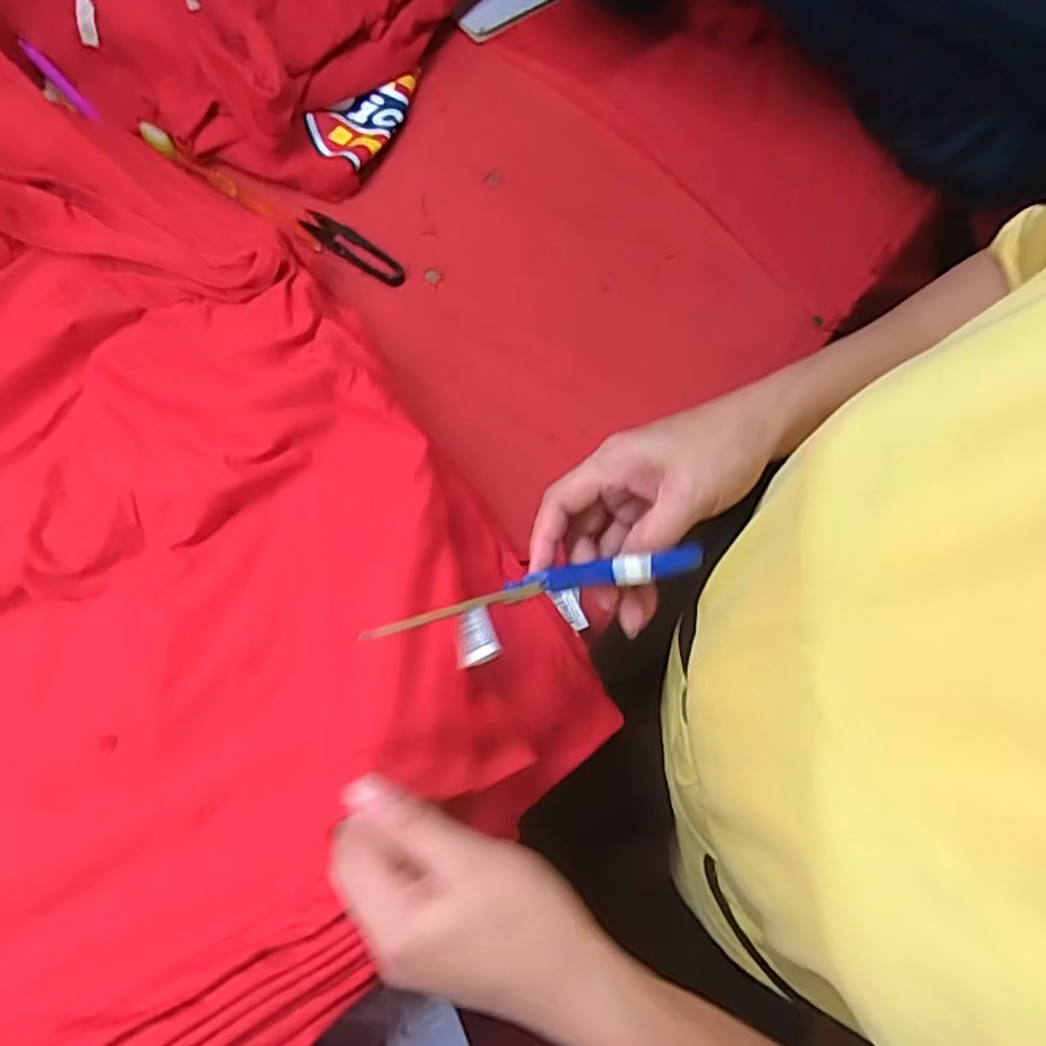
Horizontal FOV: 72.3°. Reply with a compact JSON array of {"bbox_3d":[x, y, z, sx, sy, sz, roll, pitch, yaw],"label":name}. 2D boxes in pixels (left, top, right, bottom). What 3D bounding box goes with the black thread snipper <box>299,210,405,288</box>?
[{"bbox_3d":[-0.131,-0.212,0.551,0.099,0.014,0.024,35,74,14],"label":"black thread snipper"}]

